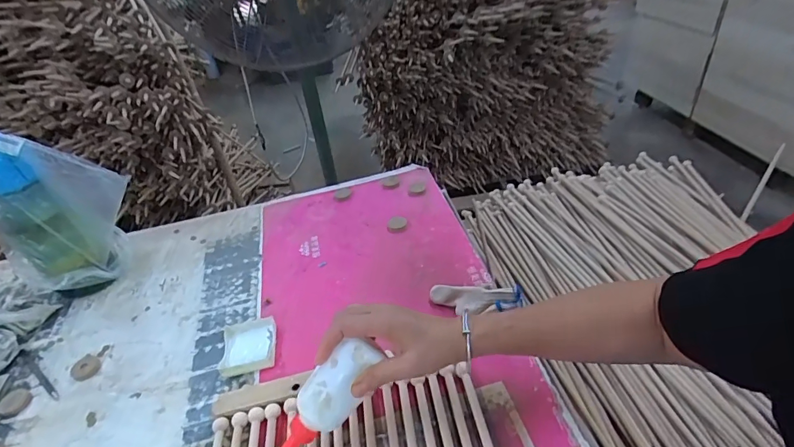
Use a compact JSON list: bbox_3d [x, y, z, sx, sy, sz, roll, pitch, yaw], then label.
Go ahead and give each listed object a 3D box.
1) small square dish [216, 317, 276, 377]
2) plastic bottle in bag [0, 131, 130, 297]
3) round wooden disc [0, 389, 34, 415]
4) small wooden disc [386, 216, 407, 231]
[{"bbox_3d":[-0.210,0.172,0.600,0.077,0.016,0.086,-10,38,-4],"label":"small square dish"},{"bbox_3d":[-0.515,-0.013,0.672,0.196,0.286,0.099,-18,39,-13],"label":"plastic bottle in bag"},{"bbox_3d":[-0.517,0.241,0.575,0.035,0.008,0.036,-5,38,4],"label":"round wooden disc"},{"bbox_3d":[0.000,0.001,0.769,0.035,0.009,0.034,-5,38,4],"label":"small wooden disc"}]

